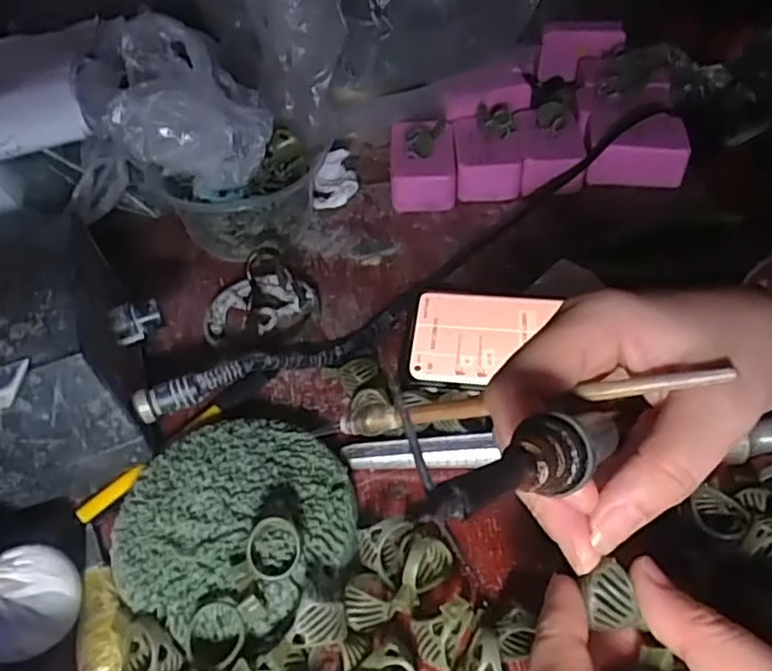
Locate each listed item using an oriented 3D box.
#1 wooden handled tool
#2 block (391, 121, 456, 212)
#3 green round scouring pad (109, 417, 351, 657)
[{"bbox_3d":[0.046,0.024,0.234,0.136,0.009,0.008,-11,43,21],"label":"wooden handled tool"},{"bbox_3d":[0.027,-0.127,0.480,0.045,0.035,0.072,-1,46,2],"label":"block"},{"bbox_3d":[-0.068,0.081,0.286,0.098,0.022,0.097,-2,46,2],"label":"green round scouring pad"}]

